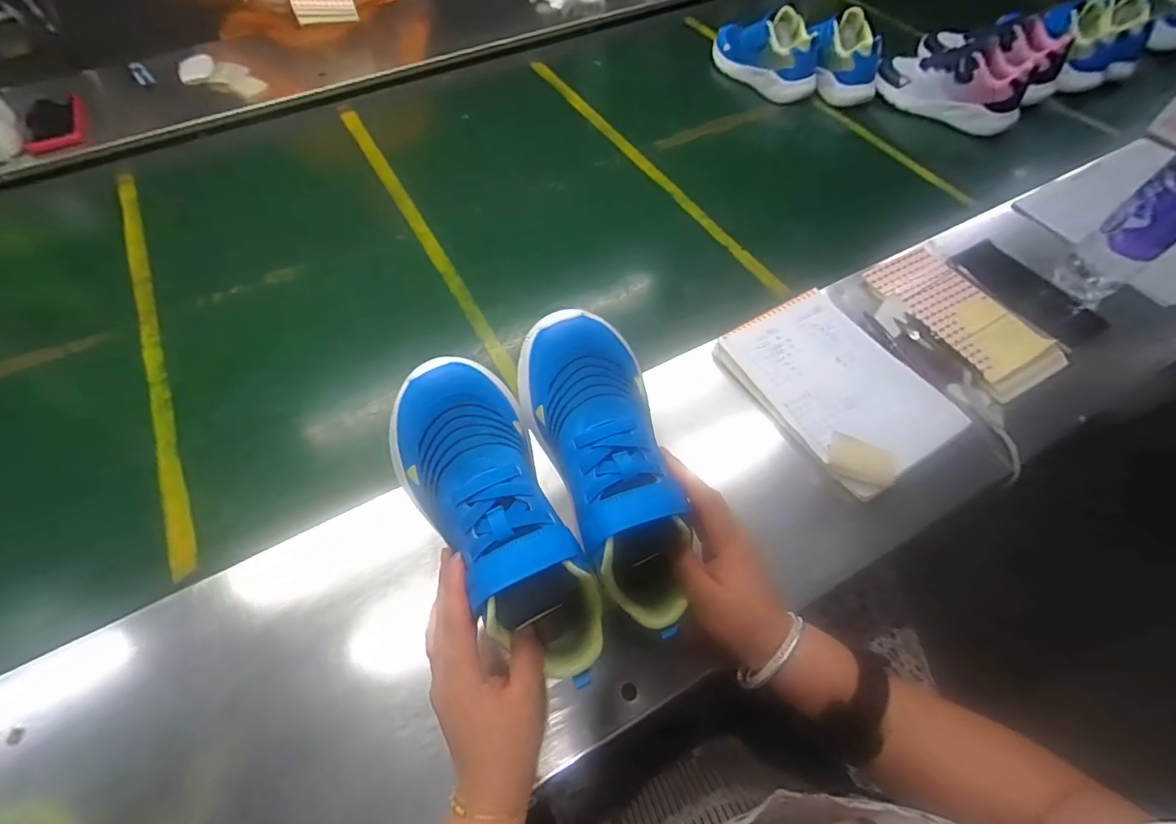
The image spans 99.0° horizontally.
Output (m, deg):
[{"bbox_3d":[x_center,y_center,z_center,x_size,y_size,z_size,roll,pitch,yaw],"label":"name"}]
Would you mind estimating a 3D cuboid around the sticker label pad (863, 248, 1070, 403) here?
[{"bbox_3d":[0.420,-0.110,0.560,0.104,0.018,0.198,-24,62,-14],"label":"sticker label pad"}]

